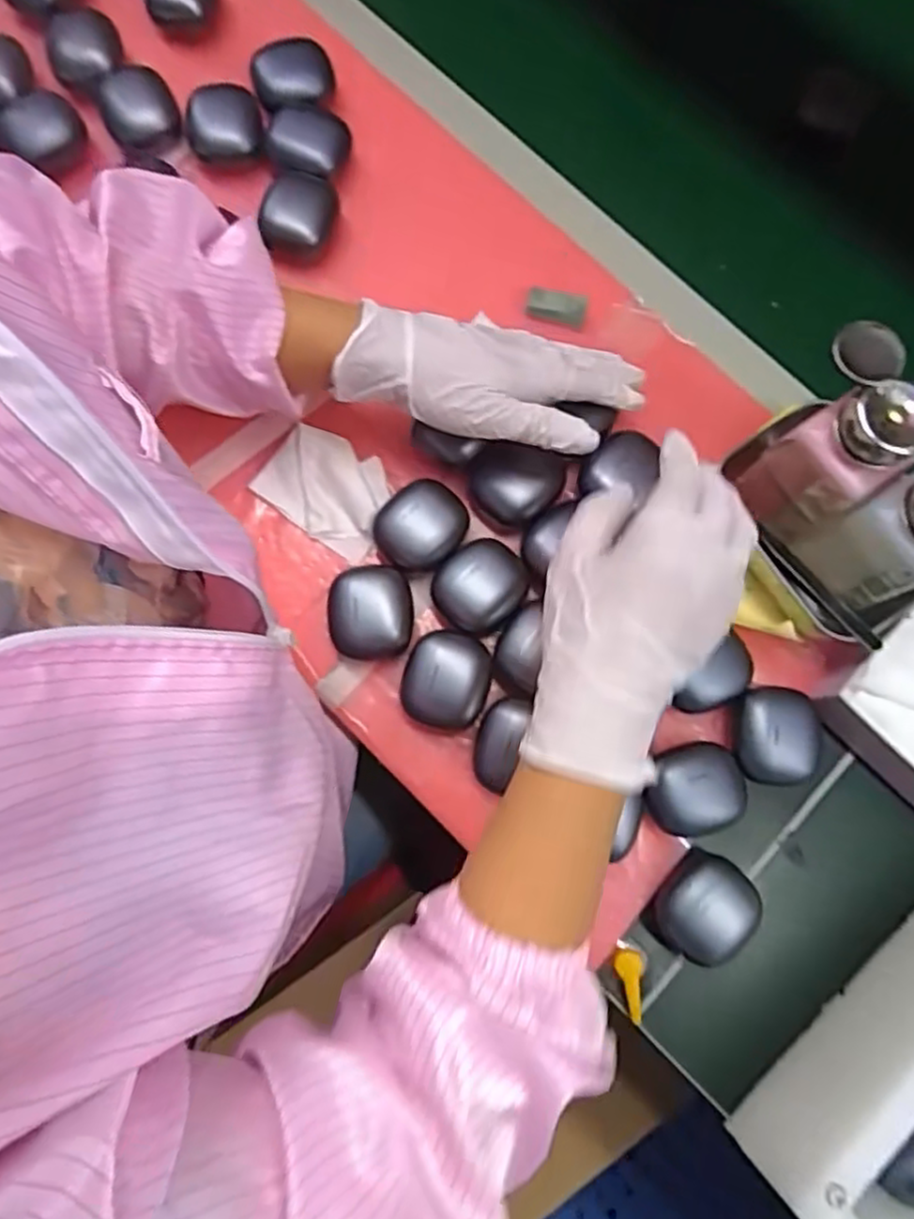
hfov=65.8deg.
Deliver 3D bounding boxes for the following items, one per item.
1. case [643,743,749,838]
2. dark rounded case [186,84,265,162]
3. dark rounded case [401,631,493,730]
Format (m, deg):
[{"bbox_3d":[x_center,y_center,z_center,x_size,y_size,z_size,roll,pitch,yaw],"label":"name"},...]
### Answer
[{"bbox_3d":[0.139,0.104,0.410,0.055,0.021,0.049,-18,75,-7],"label":"case"},{"bbox_3d":[-0.163,-0.339,0.493,0.051,0.020,0.050,-5,79,-4],"label":"dark rounded case"},{"bbox_3d":[-0.006,0.044,0.429,0.051,0.028,0.052,9,78,-1],"label":"dark rounded case"}]

